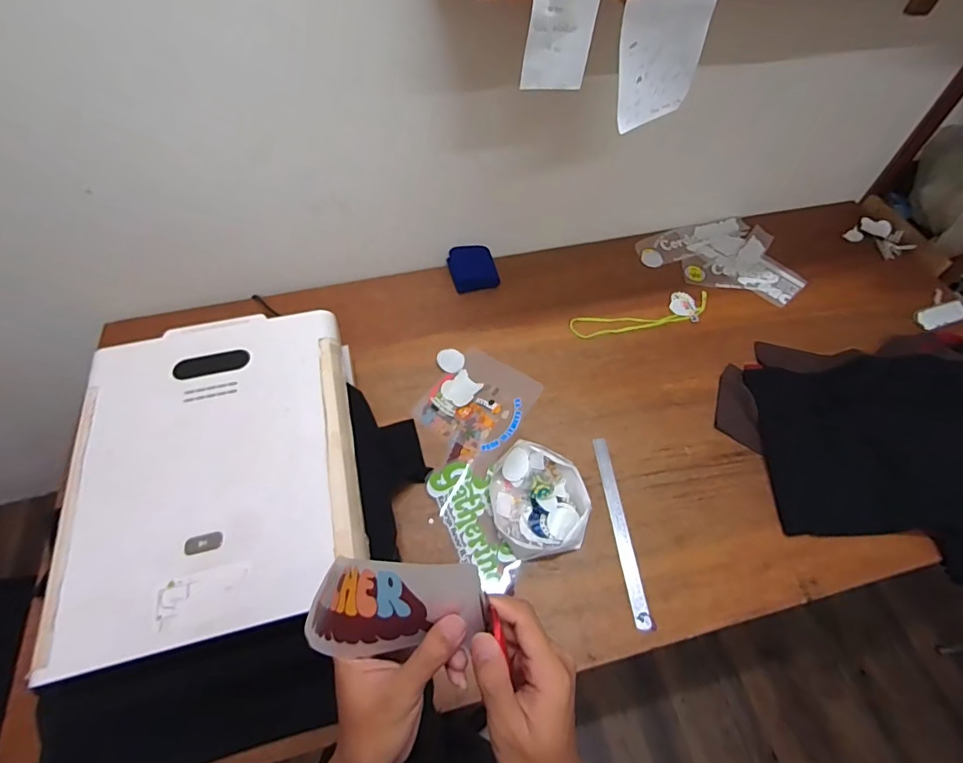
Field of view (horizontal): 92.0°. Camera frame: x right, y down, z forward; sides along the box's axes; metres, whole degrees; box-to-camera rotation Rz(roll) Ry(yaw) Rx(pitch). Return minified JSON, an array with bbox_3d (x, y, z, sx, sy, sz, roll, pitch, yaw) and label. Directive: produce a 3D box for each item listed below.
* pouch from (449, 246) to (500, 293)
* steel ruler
[{"bbox_3d":[-0.020,-0.280,1.153,0.114,0.039,0.122,-11,58,-8],"label":"pouch"},{"bbox_3d":[0.245,0.254,0.826,0.026,0.006,0.330,-3,57,-3],"label":"steel ruler"}]

